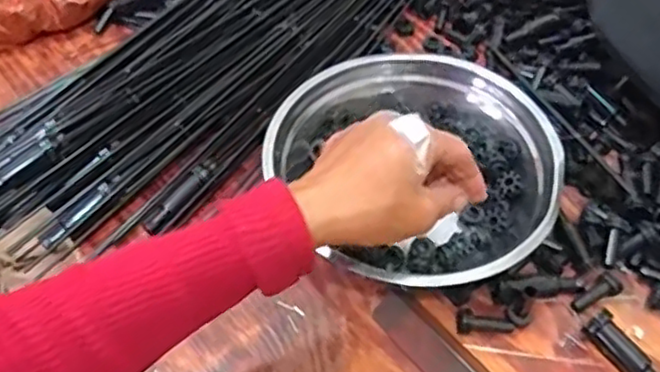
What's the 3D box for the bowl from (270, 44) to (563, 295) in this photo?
[{"bbox_3d":[0.066,-0.012,0.532,0.198,0.063,0.221,-24,54,-17],"label":"bowl"}]

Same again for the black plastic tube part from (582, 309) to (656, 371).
[{"bbox_3d":[0.202,0.114,0.456,0.017,0.021,0.065,-33,57,-23],"label":"black plastic tube part"}]

